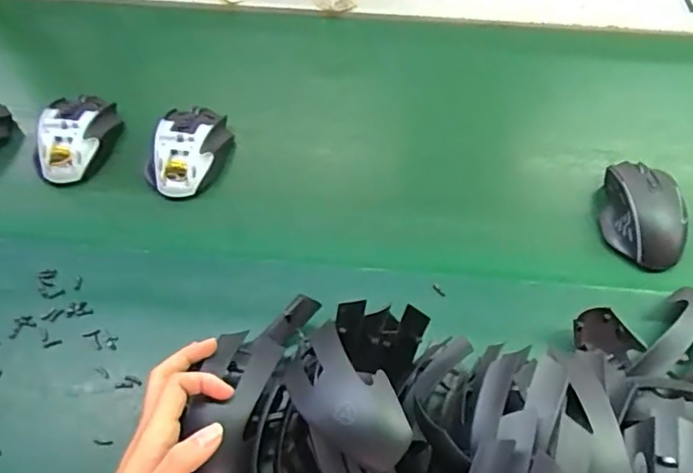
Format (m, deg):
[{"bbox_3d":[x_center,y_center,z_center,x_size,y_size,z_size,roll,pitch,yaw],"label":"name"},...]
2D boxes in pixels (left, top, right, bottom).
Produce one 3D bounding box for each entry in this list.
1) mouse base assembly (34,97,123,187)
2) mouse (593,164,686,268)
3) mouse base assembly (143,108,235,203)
[{"bbox_3d":[-0.285,-0.107,0.592,0.071,0.040,0.113,11,55,8],"label":"mouse base assembly"},{"bbox_3d":[0.280,-0.026,0.534,0.065,0.039,0.114,10,55,7],"label":"mouse"},{"bbox_3d":[-0.164,-0.090,0.582,0.077,0.046,0.109,13,55,9],"label":"mouse base assembly"}]

